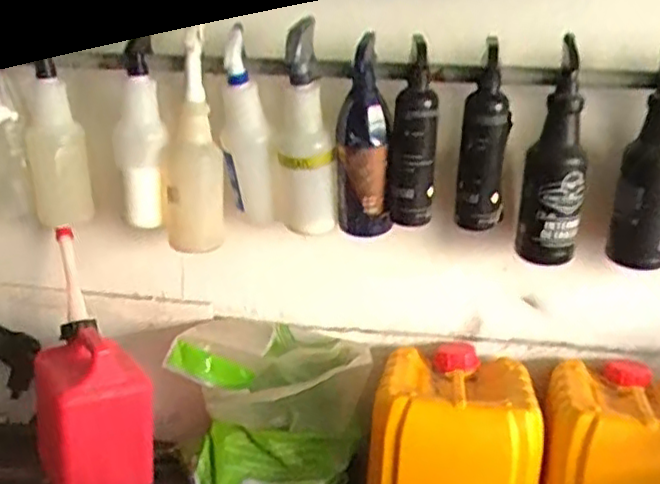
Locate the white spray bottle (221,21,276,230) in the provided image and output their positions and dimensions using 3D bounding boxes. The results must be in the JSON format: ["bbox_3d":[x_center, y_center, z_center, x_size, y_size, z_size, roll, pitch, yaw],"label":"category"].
[{"bbox_3d":[-0.116,-0.142,0.959,0.061,0.291,0.069,6,36,14],"label":"white spray bottle"}]

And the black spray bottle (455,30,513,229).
[{"bbox_3d":[0.214,-0.136,0.924,0.062,0.246,0.071,4,15,7],"label":"black spray bottle"}]

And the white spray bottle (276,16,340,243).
[{"bbox_3d":[-0.029,-0.135,0.969,0.077,0.324,0.076,5,41,9],"label":"white spray bottle"}]

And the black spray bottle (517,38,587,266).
[{"bbox_3d":[0.313,-0.107,0.939,0.082,0.287,0.080,7,15,15],"label":"black spray bottle"}]

